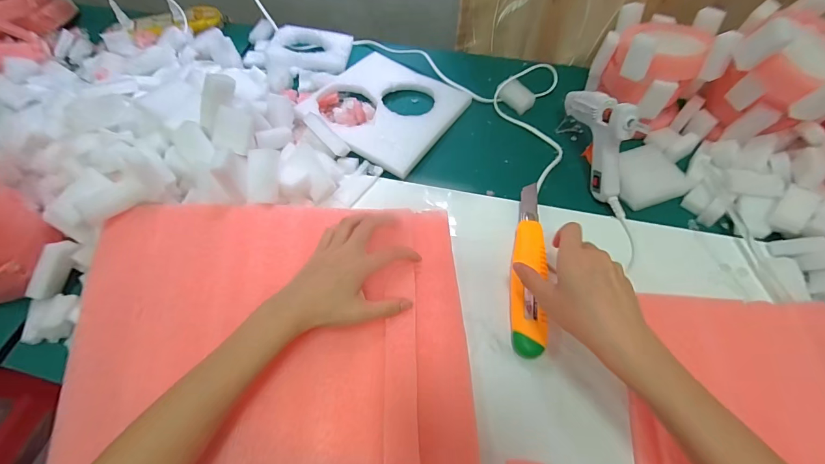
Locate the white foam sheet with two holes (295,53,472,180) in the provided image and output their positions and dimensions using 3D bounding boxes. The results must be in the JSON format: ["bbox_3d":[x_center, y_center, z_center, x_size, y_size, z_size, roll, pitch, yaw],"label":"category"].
[{"bbox_3d":[-0.035,-0.176,0.524,0.175,0.019,0.183,30,60,14],"label":"white foam sheet with two holes"}]

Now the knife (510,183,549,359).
[{"bbox_3d":[0.119,0.028,0.387,0.032,0.024,0.186,7,62,7],"label":"knife"}]

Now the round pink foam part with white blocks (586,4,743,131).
[{"bbox_3d":[0.294,-0.209,0.465,0.123,0.115,0.124,-1,58,2],"label":"round pink foam part with white blocks"}]

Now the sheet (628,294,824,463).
[{"bbox_3d":[0.279,0.156,0.307,0.189,0.028,0.209,5,58,5],"label":"sheet"}]

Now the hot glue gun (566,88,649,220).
[{"bbox_3d":[0.217,-0.106,0.431,0.023,0.101,0.151,-9,58,-3],"label":"hot glue gun"}]

